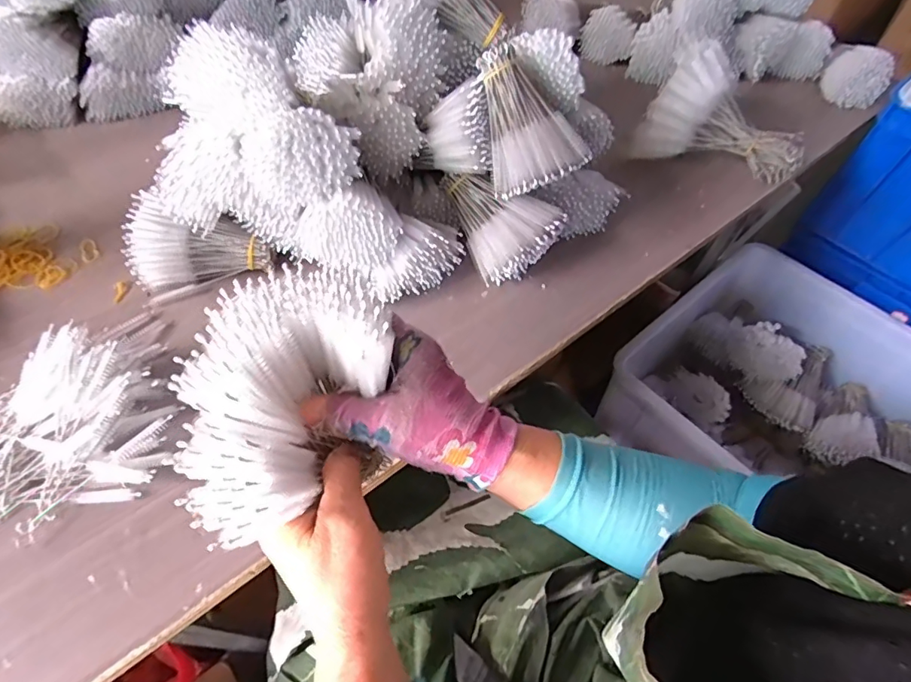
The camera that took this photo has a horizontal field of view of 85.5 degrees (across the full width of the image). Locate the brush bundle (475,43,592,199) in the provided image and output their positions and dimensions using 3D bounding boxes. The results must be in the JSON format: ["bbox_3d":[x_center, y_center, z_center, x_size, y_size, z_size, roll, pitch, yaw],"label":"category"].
[{"bbox_3d":[0.078,-0.227,0.516,0.094,0.058,0.141,-11,84,-20],"label":"brush bundle"}]

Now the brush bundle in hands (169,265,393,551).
[{"bbox_3d":[-0.093,0.032,0.265,0.090,0.075,0.137,21,58,12],"label":"brush bundle in hands"}]

